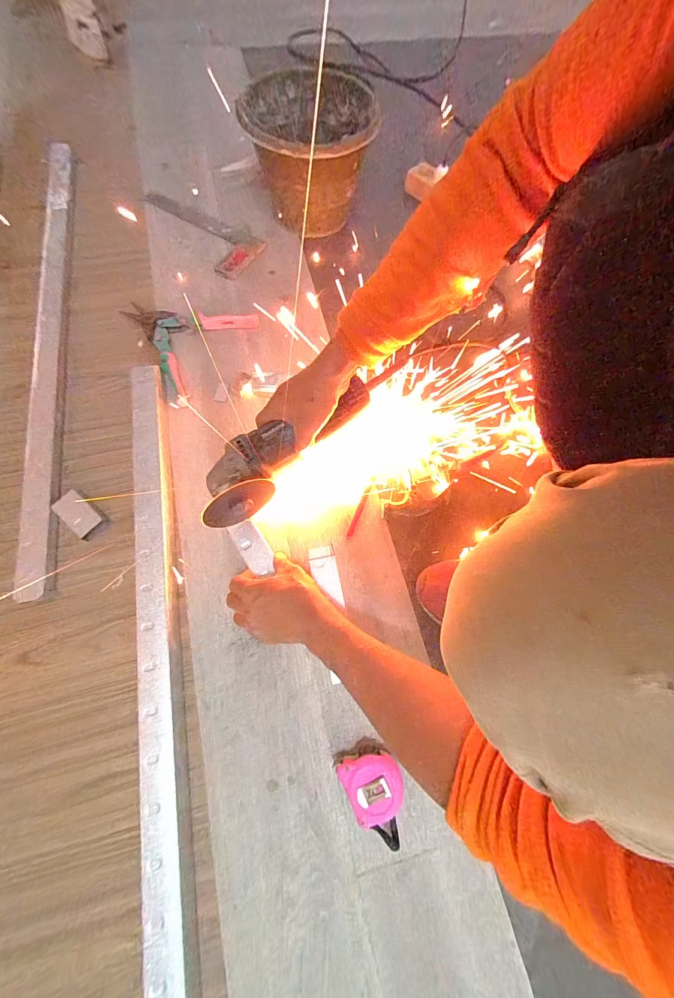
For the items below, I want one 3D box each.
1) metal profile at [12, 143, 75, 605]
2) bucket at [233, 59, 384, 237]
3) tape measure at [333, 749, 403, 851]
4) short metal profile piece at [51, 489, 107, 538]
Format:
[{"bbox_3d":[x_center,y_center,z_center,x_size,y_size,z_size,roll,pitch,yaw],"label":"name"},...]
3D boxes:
[{"bbox_3d":[-0.502,-0.302,0.596,0.052,0.033,0.937,-9,72,-6],"label":"metal profile"},{"bbox_3d":[-0.051,-0.661,0.675,0.229,0.168,0.232,1,70,-2],"label":"bucket"},{"bbox_3d":[0.049,0.345,0.400,0.063,0.038,0.100,-30,75,-12],"label":"tape measure"},{"bbox_3d":[-0.372,0.021,0.495,0.068,0.019,0.039,40,74,10],"label":"short metal profile piece"}]

